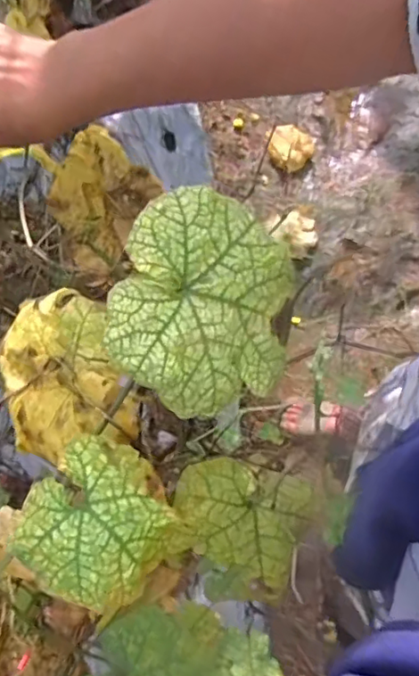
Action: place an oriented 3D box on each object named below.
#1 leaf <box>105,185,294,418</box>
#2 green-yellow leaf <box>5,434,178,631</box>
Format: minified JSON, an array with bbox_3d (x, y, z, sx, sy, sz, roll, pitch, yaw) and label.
[{"bbox_3d":[0.001,-0.022,0.315,0.108,0.021,0.123,12,82,-28],"label":"leaf"},{"bbox_3d":[-0.061,0.102,0.308,0.076,0.028,0.077,38,81,8],"label":"green-yellow leaf"}]

